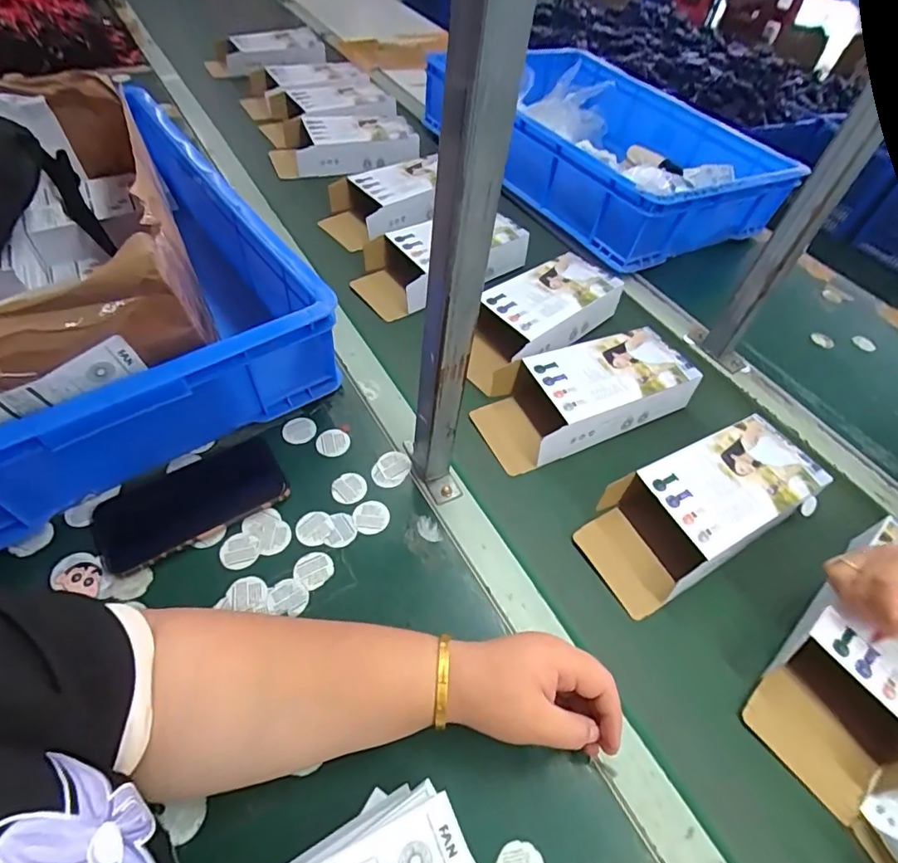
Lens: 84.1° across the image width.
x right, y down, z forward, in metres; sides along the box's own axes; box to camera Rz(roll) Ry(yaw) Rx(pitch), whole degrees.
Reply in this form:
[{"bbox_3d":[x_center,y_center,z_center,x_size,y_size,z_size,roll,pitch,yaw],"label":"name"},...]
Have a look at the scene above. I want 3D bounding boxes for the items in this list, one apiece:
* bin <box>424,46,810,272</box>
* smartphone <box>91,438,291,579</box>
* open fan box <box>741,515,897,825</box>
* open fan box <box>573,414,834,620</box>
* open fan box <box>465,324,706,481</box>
[{"bbox_3d":[0.299,-0.512,0.904,0.439,0.132,0.539,-21,61,-26],"label":"bin"},{"bbox_3d":[-0.240,0.067,0.470,0.164,0.014,0.080,-25,63,-28],"label":"smartphone"},{"bbox_3d":[0.356,0.184,0.417,0.243,0.053,0.118,-33,63,-27],"label":"open fan box"},{"bbox_3d":[0.249,0.072,0.492,0.248,0.054,0.105,-23,58,-21],"label":"open fan box"},{"bbox_3d":[0.155,-0.046,0.574,0.252,0.056,0.111,-18,57,-18],"label":"open fan box"}]

